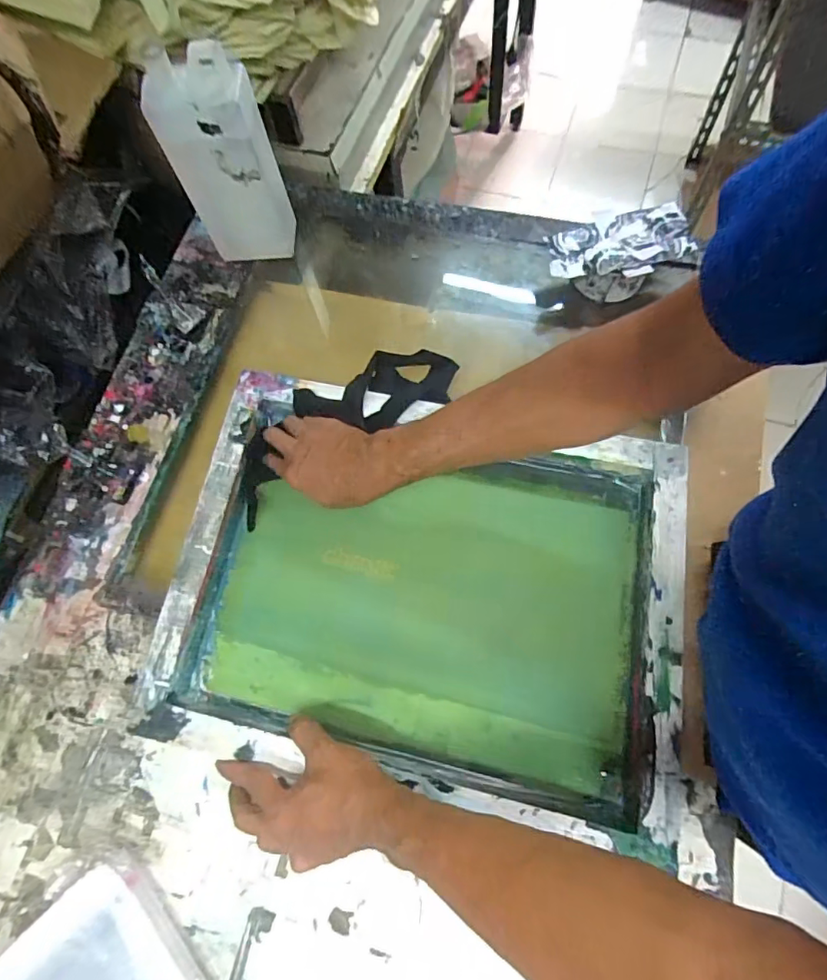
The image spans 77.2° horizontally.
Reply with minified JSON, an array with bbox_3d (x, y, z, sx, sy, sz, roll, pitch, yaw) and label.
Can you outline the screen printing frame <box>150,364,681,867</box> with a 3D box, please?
[{"bbox_3d":[0.010,0.086,0.491,0.452,0.046,0.340,9,71,6],"label":"screen printing frame"}]

